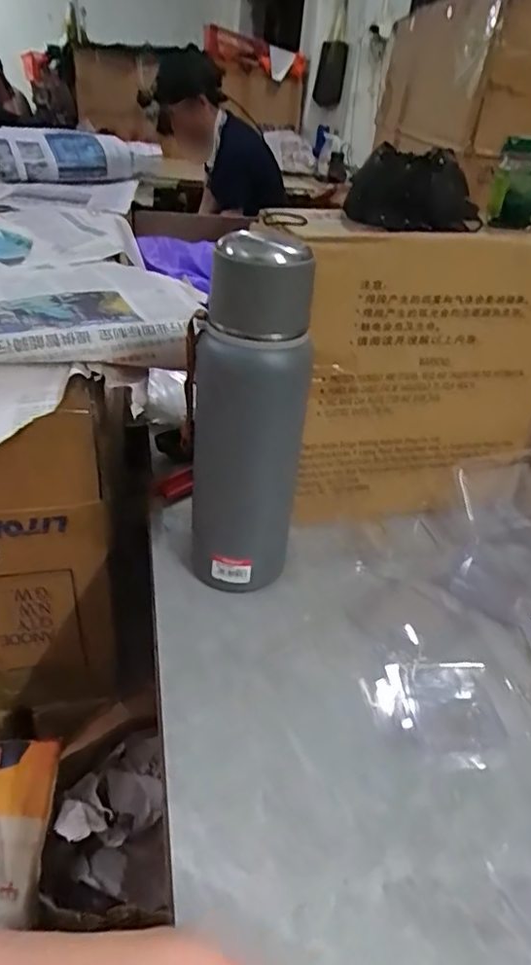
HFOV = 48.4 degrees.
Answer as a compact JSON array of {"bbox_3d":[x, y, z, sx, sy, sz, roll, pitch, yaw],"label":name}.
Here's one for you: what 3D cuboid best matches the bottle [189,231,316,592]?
[{"bbox_3d":[-0.013,-0.035,0.443,0.069,0.269,0.070,5,35,-3],"label":"bottle"}]

